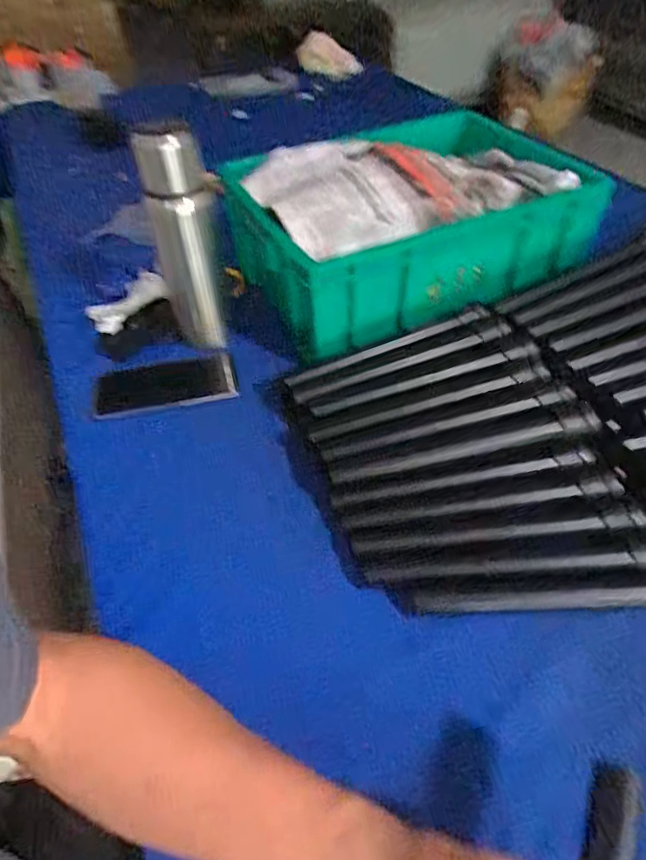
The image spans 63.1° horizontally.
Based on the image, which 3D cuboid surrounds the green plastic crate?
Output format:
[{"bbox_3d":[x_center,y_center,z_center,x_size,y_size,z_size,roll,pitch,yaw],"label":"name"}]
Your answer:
[{"bbox_3d":[0.106,-0.273,0.681,0.431,0.133,0.297,-23,50,-16],"label":"green plastic crate"}]

